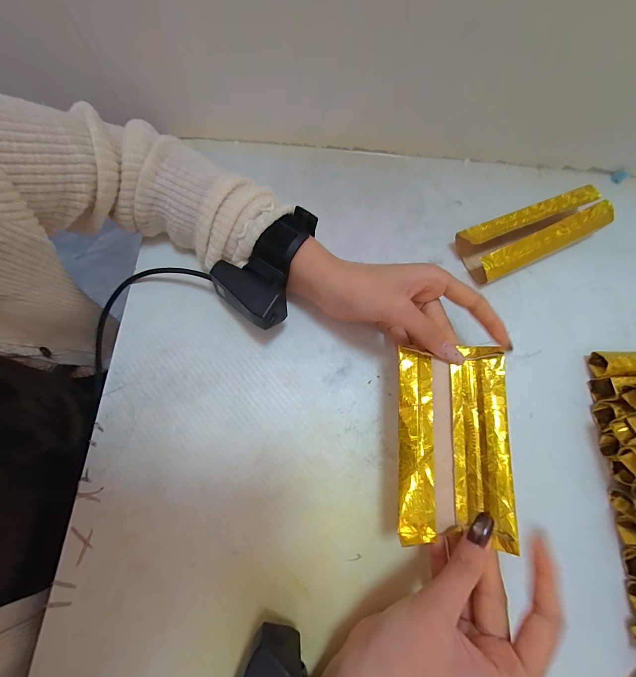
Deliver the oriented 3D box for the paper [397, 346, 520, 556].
[{"bbox_3d":[0.093,0.070,0.211,0.068,0.024,0.127,4,73,0],"label":"paper"}]

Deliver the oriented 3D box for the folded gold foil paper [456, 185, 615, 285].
[{"bbox_3d":[0.218,-0.106,0.306,0.150,0.031,0.053,-22,75,-8],"label":"folded gold foil paper"}]

